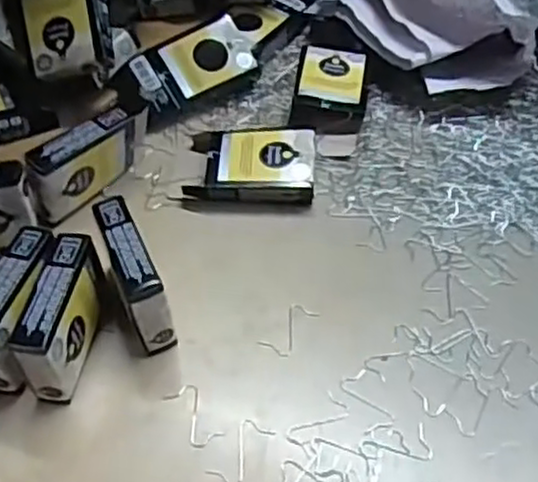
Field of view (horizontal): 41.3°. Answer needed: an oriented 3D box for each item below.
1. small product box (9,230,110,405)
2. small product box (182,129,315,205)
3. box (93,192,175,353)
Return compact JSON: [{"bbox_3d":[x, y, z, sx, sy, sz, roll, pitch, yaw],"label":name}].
[{"bbox_3d":[-0.108,0.042,0.381,0.021,0.058,0.075,7,48,8],"label":"small product box"},{"bbox_3d":[-0.012,-0.054,0.483,0.085,0.026,0.061,2,48,3],"label":"small product box"},{"bbox_3d":[-0.076,0.019,0.399,0.021,0.057,0.072,-19,50,-15],"label":"box"}]

